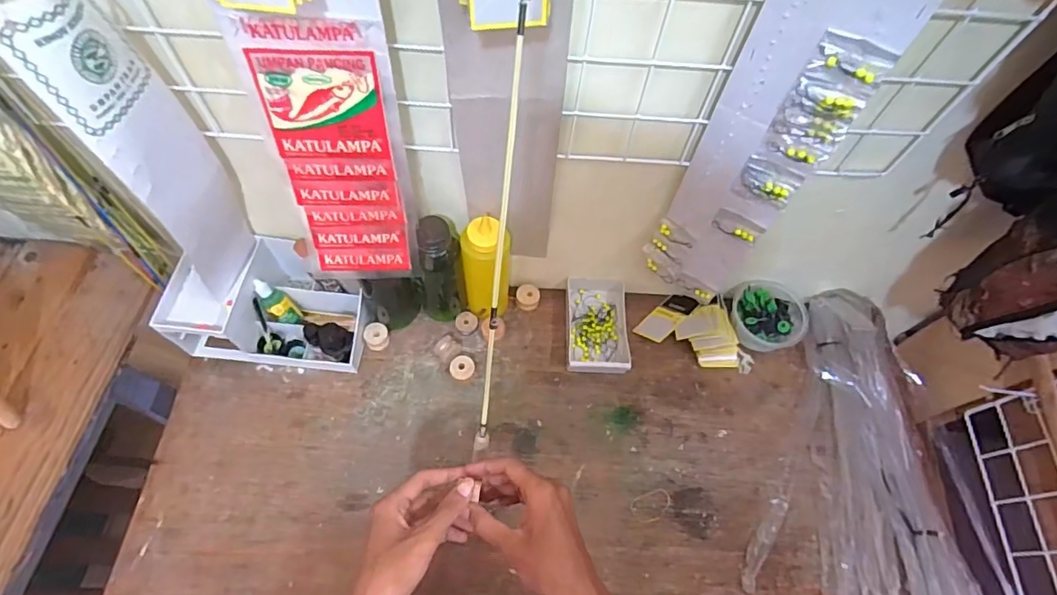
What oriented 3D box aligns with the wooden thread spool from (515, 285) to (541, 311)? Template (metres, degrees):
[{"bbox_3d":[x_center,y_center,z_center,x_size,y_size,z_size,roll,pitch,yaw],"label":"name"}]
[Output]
[{"bbox_3d":[-0.001,0.000,0.779,0.034,0.021,0.033,13,62,4],"label":"wooden thread spool"}]

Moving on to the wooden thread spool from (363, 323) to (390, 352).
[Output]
[{"bbox_3d":[-0.213,0.056,0.742,0.033,0.030,0.029,-36,69,-20],"label":"wooden thread spool"}]

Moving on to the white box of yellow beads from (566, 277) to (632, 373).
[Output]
[{"bbox_3d":[0.097,0.039,0.754,0.089,0.033,0.144,2,62,-2],"label":"white box of yellow beads"}]

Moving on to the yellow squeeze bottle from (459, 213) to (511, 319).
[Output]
[{"bbox_3d":[-0.055,-0.034,0.694,0.064,0.186,0.054,0,62,-3],"label":"yellow squeeze bottle"}]

